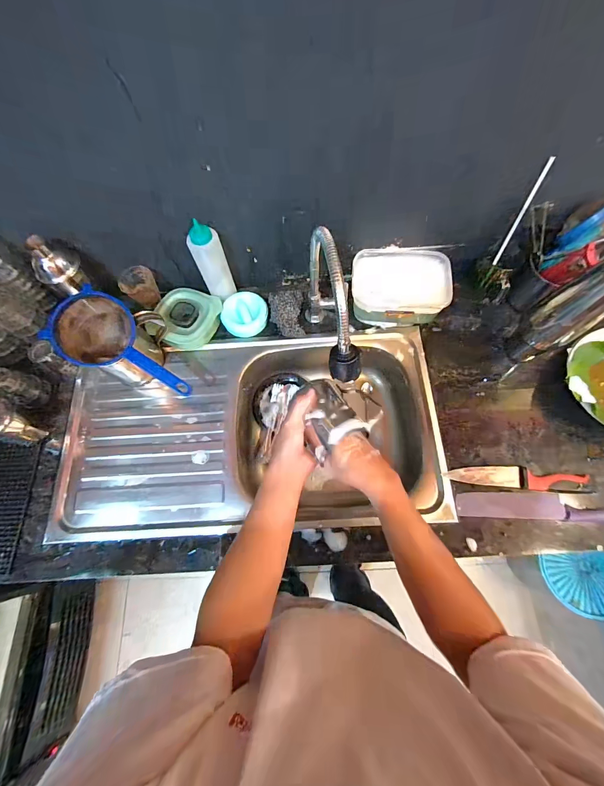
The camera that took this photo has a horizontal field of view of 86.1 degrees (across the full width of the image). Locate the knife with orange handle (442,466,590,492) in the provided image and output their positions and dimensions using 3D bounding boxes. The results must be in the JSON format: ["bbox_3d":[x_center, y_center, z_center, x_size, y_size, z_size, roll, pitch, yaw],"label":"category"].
[{"bbox_3d":[0.390,0.155,0.593,0.239,0.015,0.038,5,68,5],"label":"knife with orange handle"}]

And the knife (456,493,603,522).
[{"bbox_3d":[0.432,0.201,0.569,0.301,0.012,0.043,1,68,3],"label":"knife"}]

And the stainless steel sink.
[{"bbox_3d":[-0.102,0.084,0.704,0.746,0.131,0.397,-4,71,1],"label":"stainless steel sink"}]

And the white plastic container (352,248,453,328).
[{"bbox_3d":[0.205,-0.220,0.693,0.197,0.095,0.148,1,70,3],"label":"white plastic container"}]

